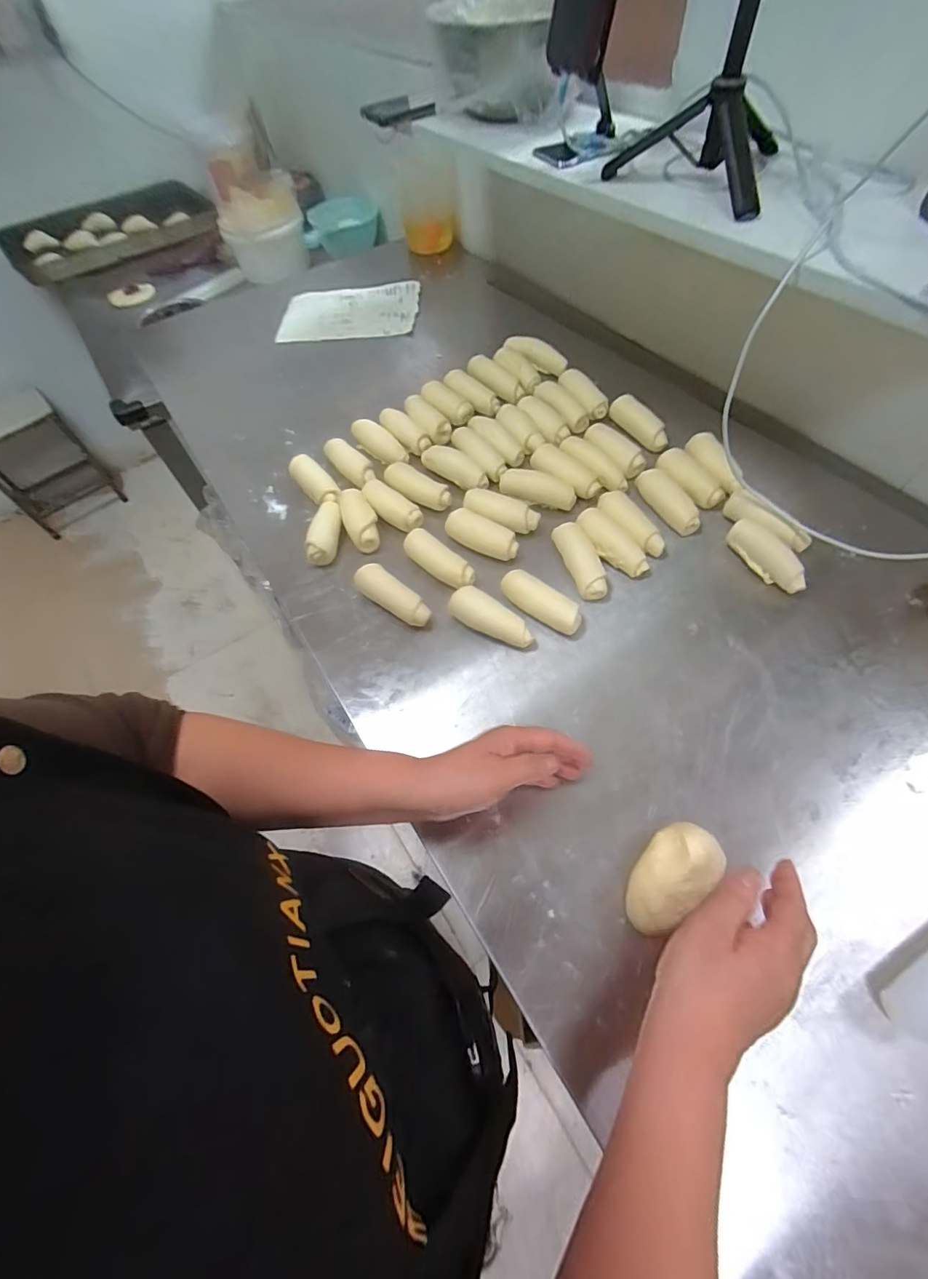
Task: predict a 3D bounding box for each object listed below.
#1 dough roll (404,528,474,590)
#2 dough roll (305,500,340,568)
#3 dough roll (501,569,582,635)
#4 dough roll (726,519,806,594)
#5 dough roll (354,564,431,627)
[{"bbox_3d":[-0.031,-0.094,0.549,0.035,0.025,0.093,-38,64,-18],"label":"dough roll"},{"bbox_3d":[-0.170,-0.133,0.588,0.033,0.029,0.089,0,59,4],"label":"dough roll"},{"bbox_3d":[0.081,-0.038,0.507,0.092,0.033,0.034,29,65,19],"label":"dough roll"},{"bbox_3d":[0.335,-0.092,0.525,0.039,0.024,0.096,-26,61,-12],"label":"dough roll"},{"bbox_3d":[-0.079,-0.047,0.527,0.091,0.032,0.031,36,67,22],"label":"dough roll"}]

